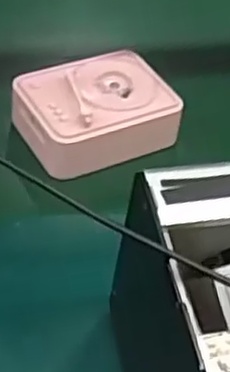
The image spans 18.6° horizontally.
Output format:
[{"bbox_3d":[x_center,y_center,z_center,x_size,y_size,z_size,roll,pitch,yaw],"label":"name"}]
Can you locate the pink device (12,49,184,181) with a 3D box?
[{"bbox_3d":[-0.014,-0.067,0.607,0.128,0.044,0.103,-21,52,-26],"label":"pink device"}]

